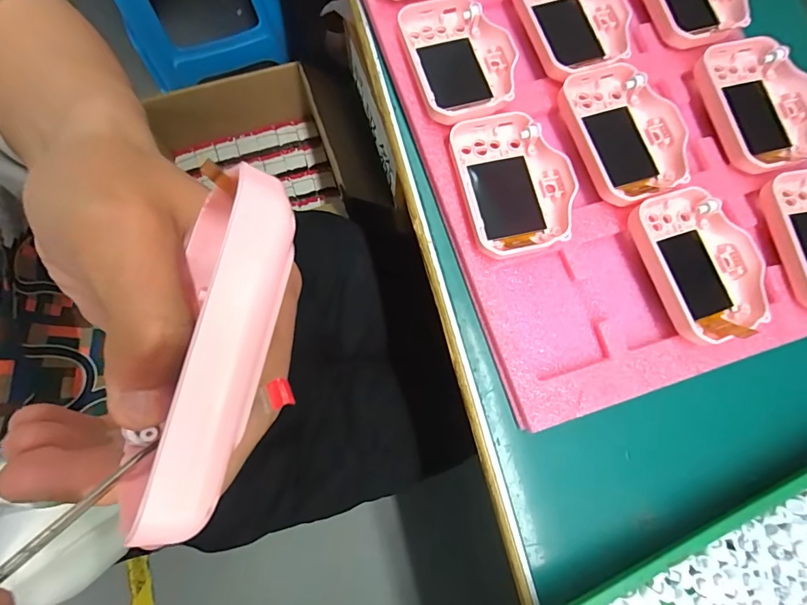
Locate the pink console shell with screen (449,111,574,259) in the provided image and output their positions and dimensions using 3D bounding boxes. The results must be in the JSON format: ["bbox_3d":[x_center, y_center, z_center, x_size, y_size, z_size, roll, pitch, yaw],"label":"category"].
[{"bbox_3d":[0.063,-0.068,0.240,0.060,0.014,0.081,-12,79,-4],"label":"pink console shell with screen"}]

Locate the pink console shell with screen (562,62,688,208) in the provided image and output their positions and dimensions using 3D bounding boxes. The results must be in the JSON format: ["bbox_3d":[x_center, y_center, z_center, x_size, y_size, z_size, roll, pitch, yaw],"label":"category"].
[{"bbox_3d":[0.131,-0.099,0.248,0.061,0.016,0.084,-15,79,-5],"label":"pink console shell with screen"}]

